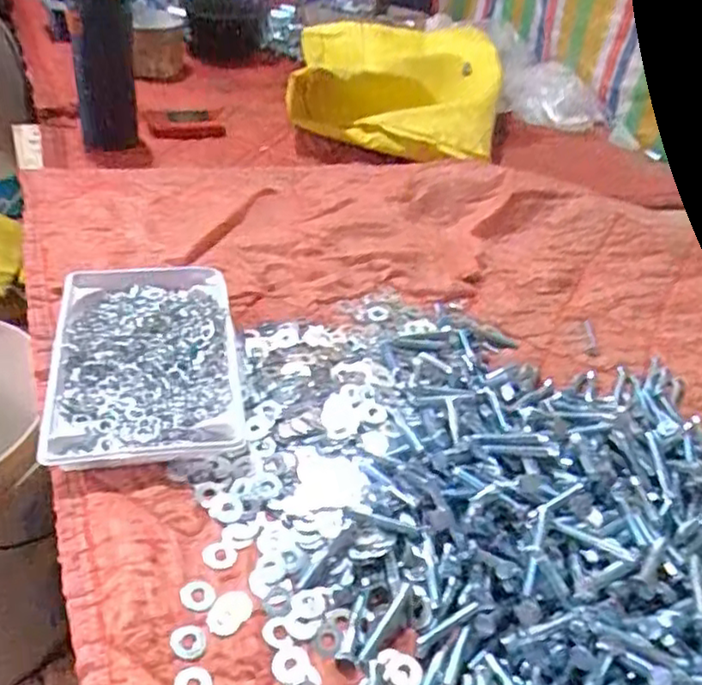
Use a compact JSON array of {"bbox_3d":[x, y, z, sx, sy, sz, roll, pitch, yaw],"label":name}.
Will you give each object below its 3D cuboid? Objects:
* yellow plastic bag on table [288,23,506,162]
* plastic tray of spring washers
[{"bbox_3d":[0.083,-0.436,1.060,0.320,0.116,0.525,6,41,-1],"label":"yellow plastic bag on table"},{"bbox_3d":[-0.181,0.012,0.598,0.153,0.031,0.232,-3,42,-13],"label":"plastic tray of spring washers"}]

